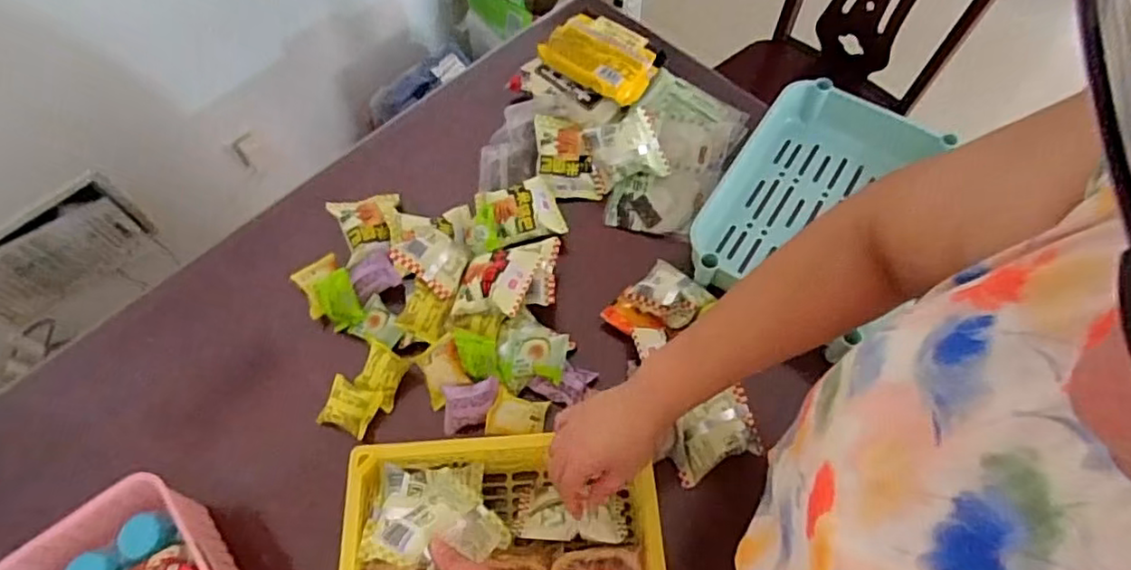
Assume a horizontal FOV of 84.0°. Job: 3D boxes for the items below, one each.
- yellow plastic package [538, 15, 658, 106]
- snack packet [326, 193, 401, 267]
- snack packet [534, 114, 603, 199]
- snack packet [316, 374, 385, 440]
[{"bbox_3d":[0.056,-0.328,0.904,0.154,0.045,0.119,31,65,16],"label":"yellow plastic package"},{"bbox_3d":[-0.258,-0.083,0.824,0.087,0.023,0.091,-19,62,-10],"label":"snack packet"},{"bbox_3d":[0.001,-0.191,0.870,0.081,0.029,0.087,-5,95,7],"label":"snack packet"},{"bbox_3d":[-0.253,0.141,0.735,0.063,0.030,0.056,19,62,11],"label":"snack packet"}]

